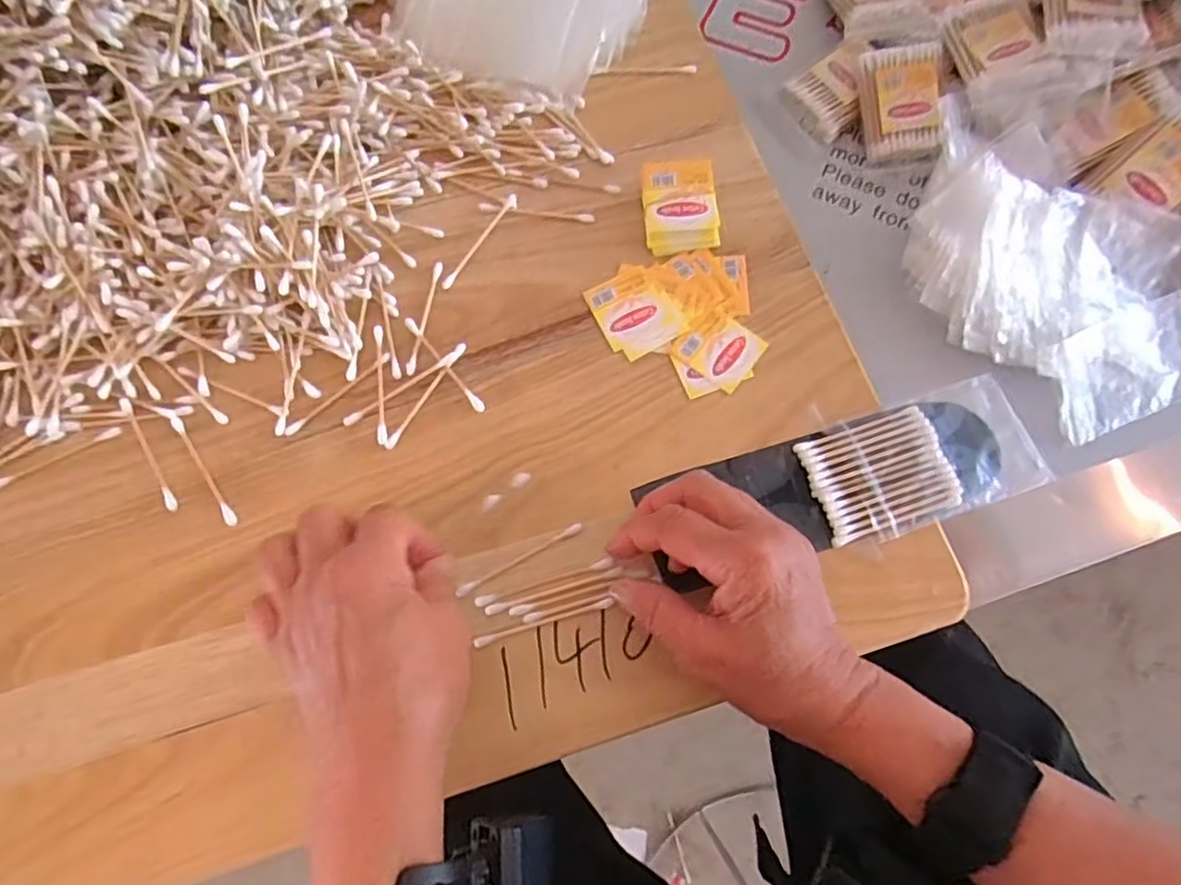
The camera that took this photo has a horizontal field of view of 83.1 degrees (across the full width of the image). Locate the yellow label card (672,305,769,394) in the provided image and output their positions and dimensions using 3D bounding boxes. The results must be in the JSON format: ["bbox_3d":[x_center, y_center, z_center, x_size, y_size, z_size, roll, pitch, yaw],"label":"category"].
[{"bbox_3d":[0.074,-0.054,0.375,0.041,0.004,0.038,40,77,12],"label":"yellow label card"}]

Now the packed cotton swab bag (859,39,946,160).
[{"bbox_3d":[0.217,-0.236,0.458,0.055,0.012,0.070,-6,95,12],"label":"packed cotton swab bag"}]

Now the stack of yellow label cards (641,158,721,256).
[{"bbox_3d":[0.053,-0.139,0.395,0.042,0.018,0.054,-6,73,-1],"label":"stack of yellow label cards"}]

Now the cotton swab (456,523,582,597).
[{"bbox_3d":[-0.035,0.059,0.340,0.069,0.004,0.006,-29,75,-8],"label":"cotton swab"}]

